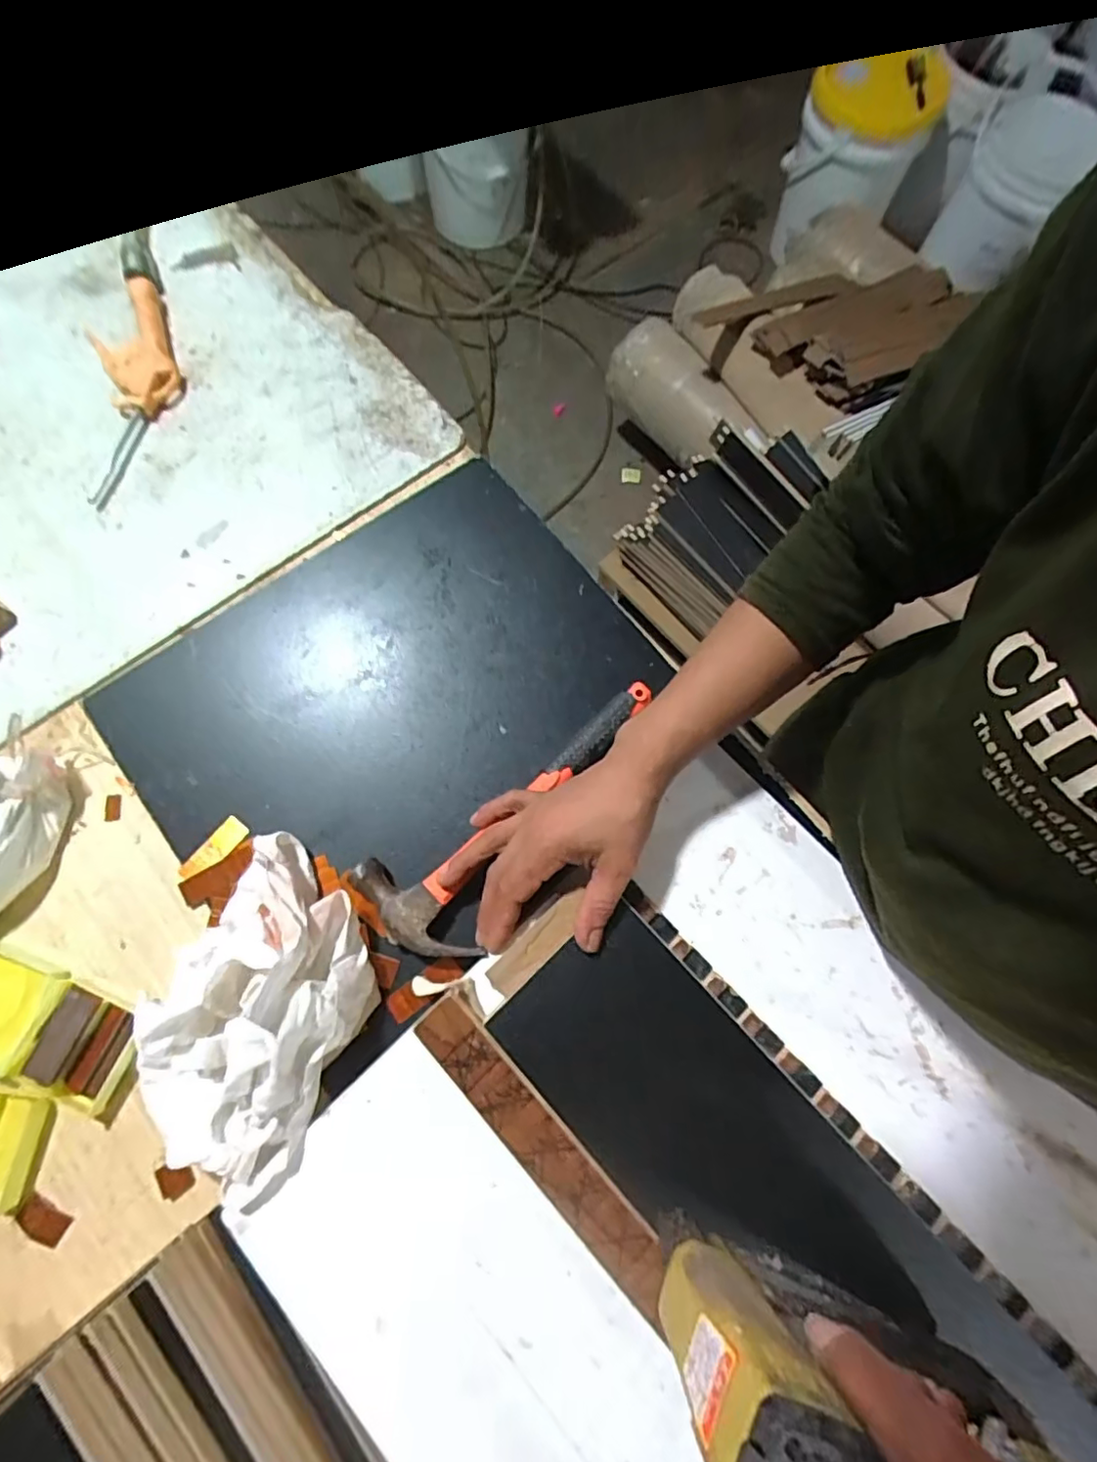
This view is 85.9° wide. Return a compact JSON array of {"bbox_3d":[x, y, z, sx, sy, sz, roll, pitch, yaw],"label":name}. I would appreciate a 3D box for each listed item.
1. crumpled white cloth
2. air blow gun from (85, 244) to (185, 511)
[{"bbox_3d":[-0.177,0.174,0.362,0.123,0.063,0.197,21,75,2],"label":"crumpled white cloth"},{"bbox_3d":[-0.360,-0.319,0.510,0.072,0.025,0.255,-12,75,-3],"label":"air blow gun"}]

